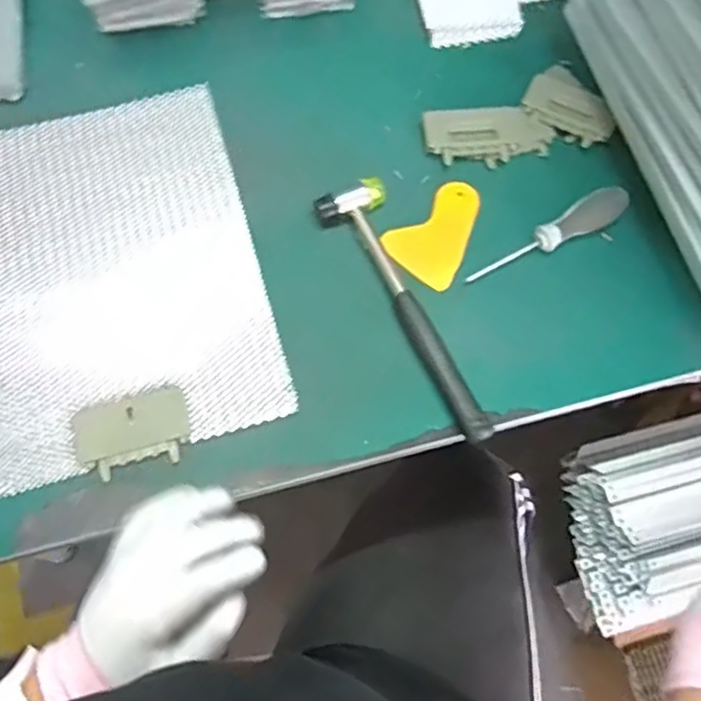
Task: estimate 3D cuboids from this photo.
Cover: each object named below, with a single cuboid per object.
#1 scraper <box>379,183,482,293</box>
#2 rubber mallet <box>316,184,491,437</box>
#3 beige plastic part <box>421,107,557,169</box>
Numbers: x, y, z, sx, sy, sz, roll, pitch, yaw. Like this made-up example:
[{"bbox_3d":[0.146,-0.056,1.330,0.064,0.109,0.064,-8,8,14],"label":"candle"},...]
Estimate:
[{"bbox_3d":[0.081,-0.103,0.573,0.069,0.004,0.097,39,76,13],"label":"scraper"},{"bbox_3d":[0.040,-0.033,0.534,0.059,0.022,0.242,-19,71,-8],"label":"rubber mallet"},{"bbox_3d":[0.126,-0.197,0.600,0.116,0.012,0.055,-5,69,-3],"label":"beige plastic part"}]

